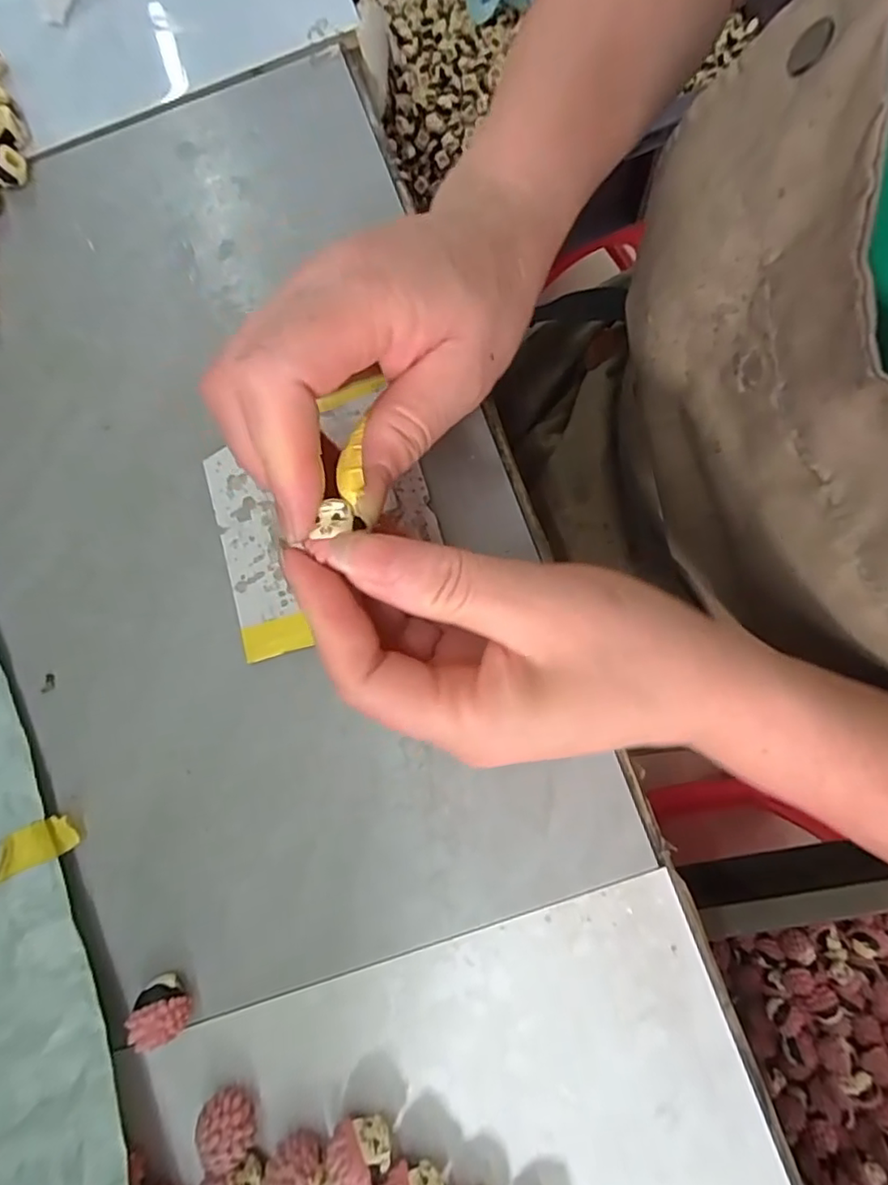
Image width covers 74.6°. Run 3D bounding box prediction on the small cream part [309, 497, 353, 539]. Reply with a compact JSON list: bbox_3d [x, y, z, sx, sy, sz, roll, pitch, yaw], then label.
[{"bbox_3d":[-0.033,-0.022,0.167,0.012,0.004,0.010,-14,78,-2],"label":"small cream part"}]

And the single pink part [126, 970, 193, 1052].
[{"bbox_3d":[-0.103,0.150,0.209,0.018,0.014,0.019,0,78,1],"label":"single pink part"}]

